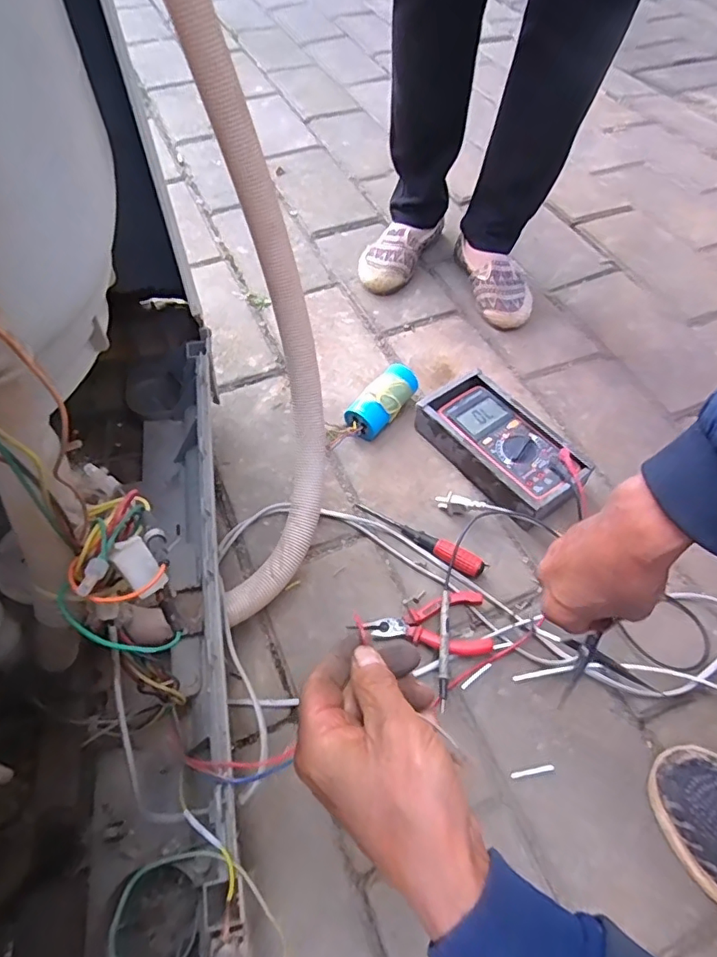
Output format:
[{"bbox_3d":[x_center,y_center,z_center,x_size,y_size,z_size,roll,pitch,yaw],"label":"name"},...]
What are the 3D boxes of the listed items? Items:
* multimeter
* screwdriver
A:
[{"bbox_3d":[0.175,-0.040,0.678,0.111,0.044,0.208,-31,62,-20],"label":"multimeter"},{"bbox_3d":[0.070,0.062,0.633,0.164,0.018,0.023,34,60,18],"label":"screwdriver"}]

